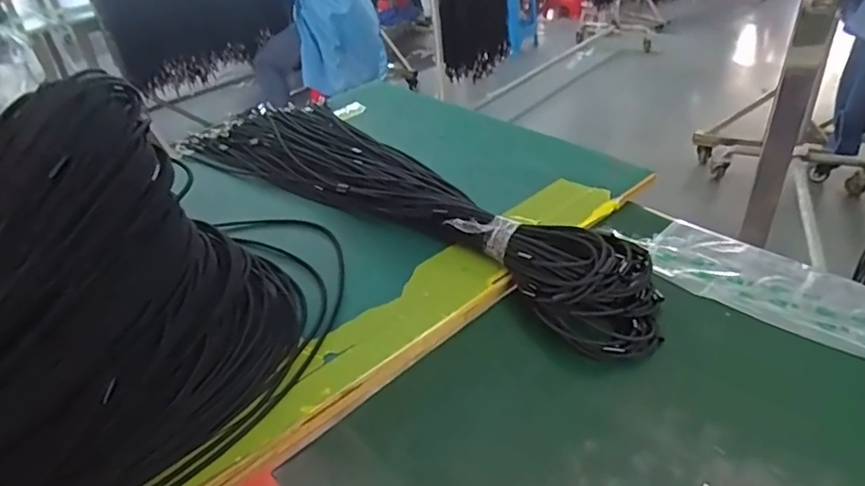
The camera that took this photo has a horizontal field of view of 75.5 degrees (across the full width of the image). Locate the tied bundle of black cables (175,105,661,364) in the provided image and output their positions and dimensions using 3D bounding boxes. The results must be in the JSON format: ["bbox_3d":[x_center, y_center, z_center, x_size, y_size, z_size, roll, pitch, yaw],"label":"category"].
[{"bbox_3d":[-0.056,-0.074,0.743,0.758,0.073,0.212,21,43,34],"label":"tied bundle of black cables"}]

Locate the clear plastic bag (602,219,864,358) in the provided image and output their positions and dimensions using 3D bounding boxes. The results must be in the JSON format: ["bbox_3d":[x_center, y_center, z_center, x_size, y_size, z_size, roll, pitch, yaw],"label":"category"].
[{"bbox_3d":[0.359,0.057,0.524,0.103,0.012,0.371,-31,41,-31],"label":"clear plastic bag"}]

